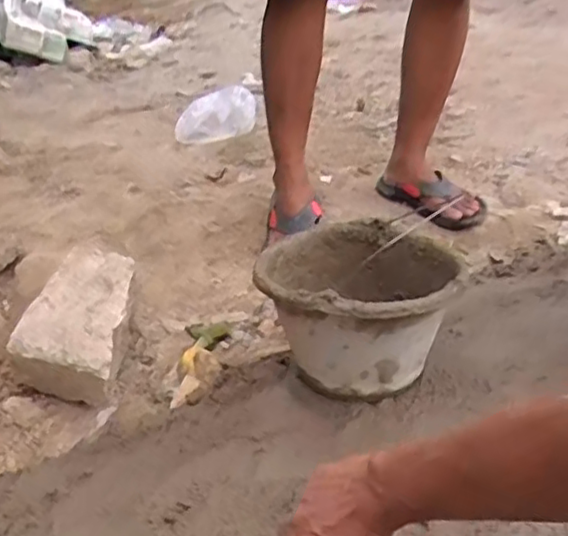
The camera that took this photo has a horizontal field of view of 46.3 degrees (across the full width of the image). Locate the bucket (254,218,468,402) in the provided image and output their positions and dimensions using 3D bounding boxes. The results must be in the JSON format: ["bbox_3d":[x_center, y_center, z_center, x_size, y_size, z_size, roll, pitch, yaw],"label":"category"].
[{"bbox_3d":[0.093,0.058,0.827,0.220,0.165,0.218,-5,28,3],"label":"bucket"}]

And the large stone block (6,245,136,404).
[{"bbox_3d":[-0.274,0.073,0.902,0.128,0.098,0.207,8,43,-1],"label":"large stone block"}]

